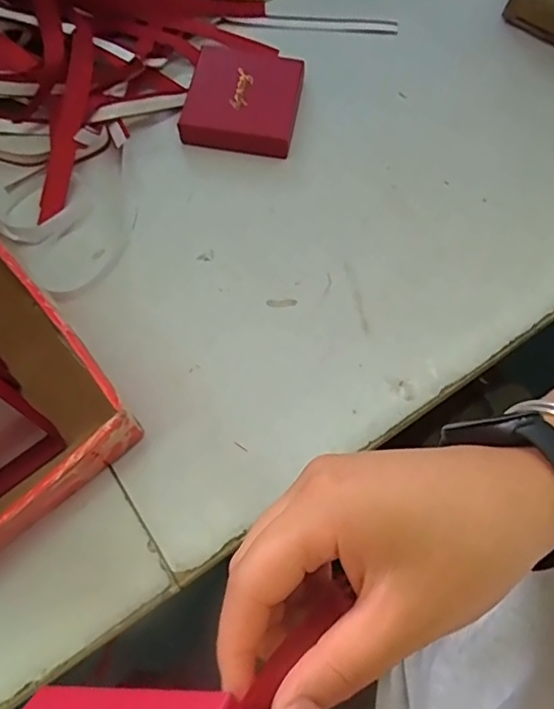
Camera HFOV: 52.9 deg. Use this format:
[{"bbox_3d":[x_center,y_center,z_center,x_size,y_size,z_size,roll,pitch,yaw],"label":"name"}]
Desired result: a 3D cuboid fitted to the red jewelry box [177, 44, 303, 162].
[{"bbox_3d":[-0.028,-0.216,0.467,0.092,0.023,0.095,8,69,3],"label":"red jewelry box"}]

